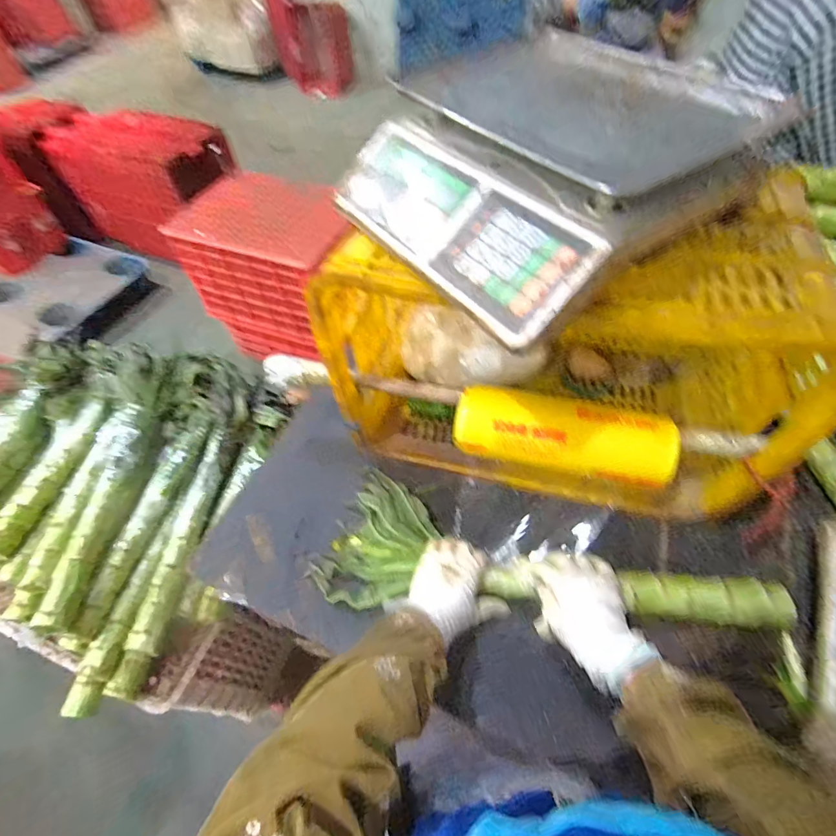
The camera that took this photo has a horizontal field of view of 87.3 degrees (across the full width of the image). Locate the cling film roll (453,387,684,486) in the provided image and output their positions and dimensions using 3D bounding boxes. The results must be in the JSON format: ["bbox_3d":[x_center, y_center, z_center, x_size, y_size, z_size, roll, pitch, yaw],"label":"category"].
[{"bbox_3d":[0.190,0.019,0.570,0.276,0.062,0.071,8,56,11],"label":"cling film roll"}]

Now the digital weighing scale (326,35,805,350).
[{"bbox_3d":[0.116,-0.268,0.449,0.324,0.090,0.335,-32,58,-16],"label":"digital weighing scale"}]

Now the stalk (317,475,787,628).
[{"bbox_3d":[0.155,0.179,0.579,0.580,0.053,0.179,4,56,10],"label":"stalk"}]

